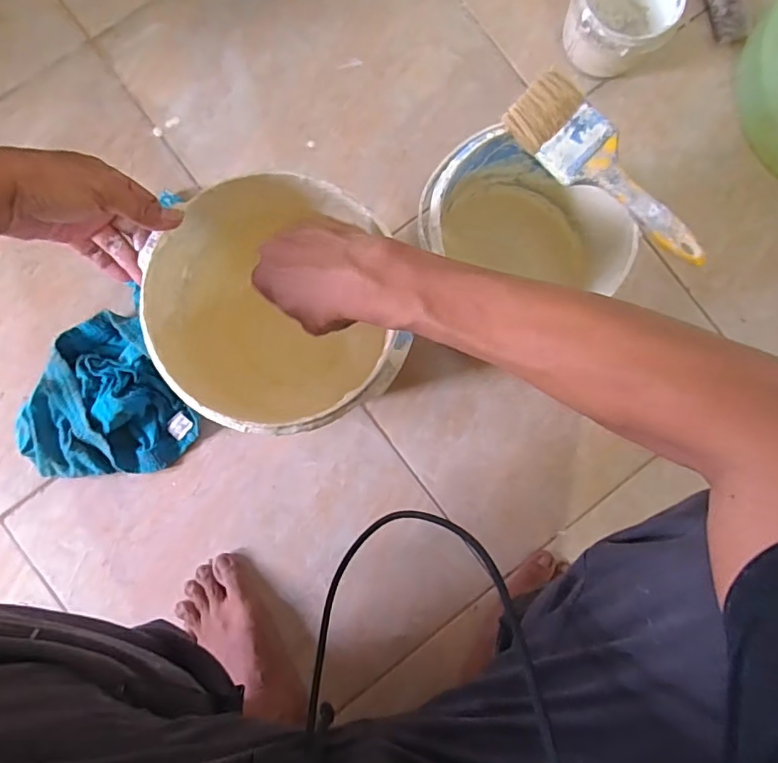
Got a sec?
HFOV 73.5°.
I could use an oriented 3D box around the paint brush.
[{"bbox_3d":[0.182,-0.168,0.428,0.059,0.015,0.194,-45,88,-6],"label":"paint brush"}]

